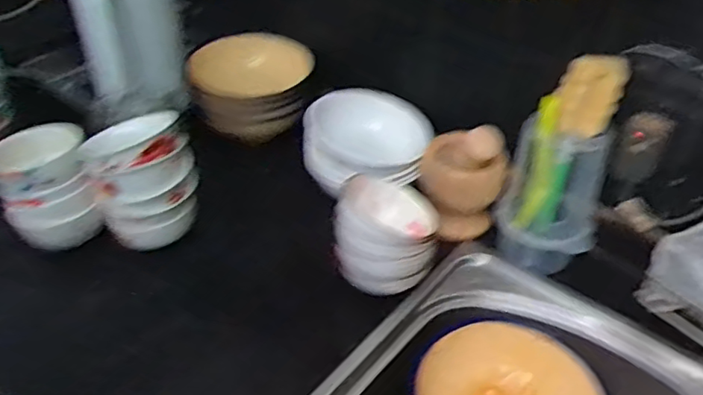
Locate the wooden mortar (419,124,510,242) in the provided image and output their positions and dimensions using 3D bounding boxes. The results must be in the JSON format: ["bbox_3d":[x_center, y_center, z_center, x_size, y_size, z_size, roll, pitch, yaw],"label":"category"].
[{"bbox_3d":[0.138,-0.031,0.742,0.086,0.146,0.092,-11,41,-12],"label":"wooden mortar"}]

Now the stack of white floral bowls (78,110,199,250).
[{"bbox_3d":[-0.255,-0.025,0.713,0.110,0.138,0.109,-25,46,-27],"label":"stack of white floral bowls"}]

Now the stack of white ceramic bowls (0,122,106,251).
[{"bbox_3d":[-0.364,-0.012,0.709,0.105,0.110,0.106,-21,44,-23],"label":"stack of white ceramic bowls"}]

